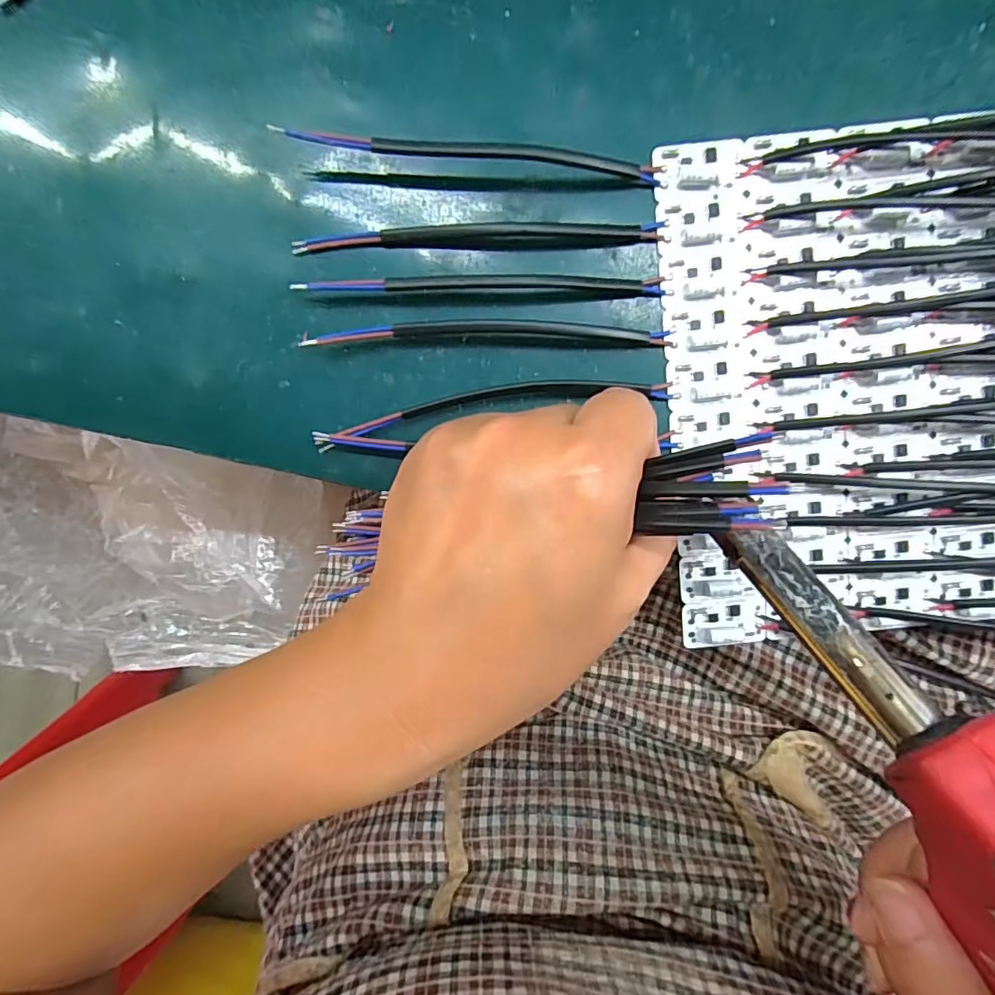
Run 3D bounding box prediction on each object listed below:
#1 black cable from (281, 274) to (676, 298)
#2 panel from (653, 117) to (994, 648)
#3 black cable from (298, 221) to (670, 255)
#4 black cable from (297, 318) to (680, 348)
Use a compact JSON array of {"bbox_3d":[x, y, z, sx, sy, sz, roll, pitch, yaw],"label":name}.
[{"bbox_3d":[-0.007,-0.083,0.204,0.140,0.004,0.007,0,96,0],"label":"black cable"},{"bbox_3d":[0.157,-0.040,0.205,0.177,0.011,0.193,-3,96,0],"label":"panel"},{"bbox_3d":[-0.007,-0.100,0.201,0.140,0.004,0.008,-2,96,0],"label":"black cable"},{"bbox_3d":[-0.004,-0.065,0.206,0.141,0.004,0.010,0,96,0],"label":"black cable"}]

